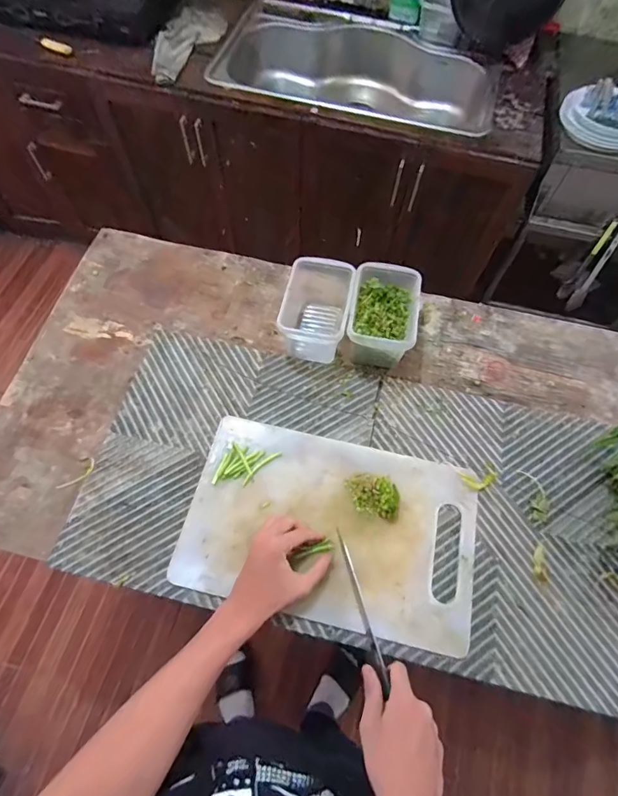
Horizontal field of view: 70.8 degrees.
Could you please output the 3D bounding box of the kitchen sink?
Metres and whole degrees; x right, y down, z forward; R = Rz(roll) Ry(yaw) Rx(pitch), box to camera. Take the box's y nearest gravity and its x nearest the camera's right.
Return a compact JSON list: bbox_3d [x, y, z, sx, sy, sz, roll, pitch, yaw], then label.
[{"bbox_3d":[0.134,-0.981,1.410,0.842,0.215,0.525,17,65,7],"label":"kitchen sink"}]

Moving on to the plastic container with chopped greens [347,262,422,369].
[{"bbox_3d":[0.119,-0.130,0.720,0.101,0.093,0.150,9,63,4],"label":"plastic container with chopped greens"}]

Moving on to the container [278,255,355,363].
[{"bbox_3d":[0.016,-0.149,0.726,0.104,0.100,0.170,10,63,4],"label":"container"}]

